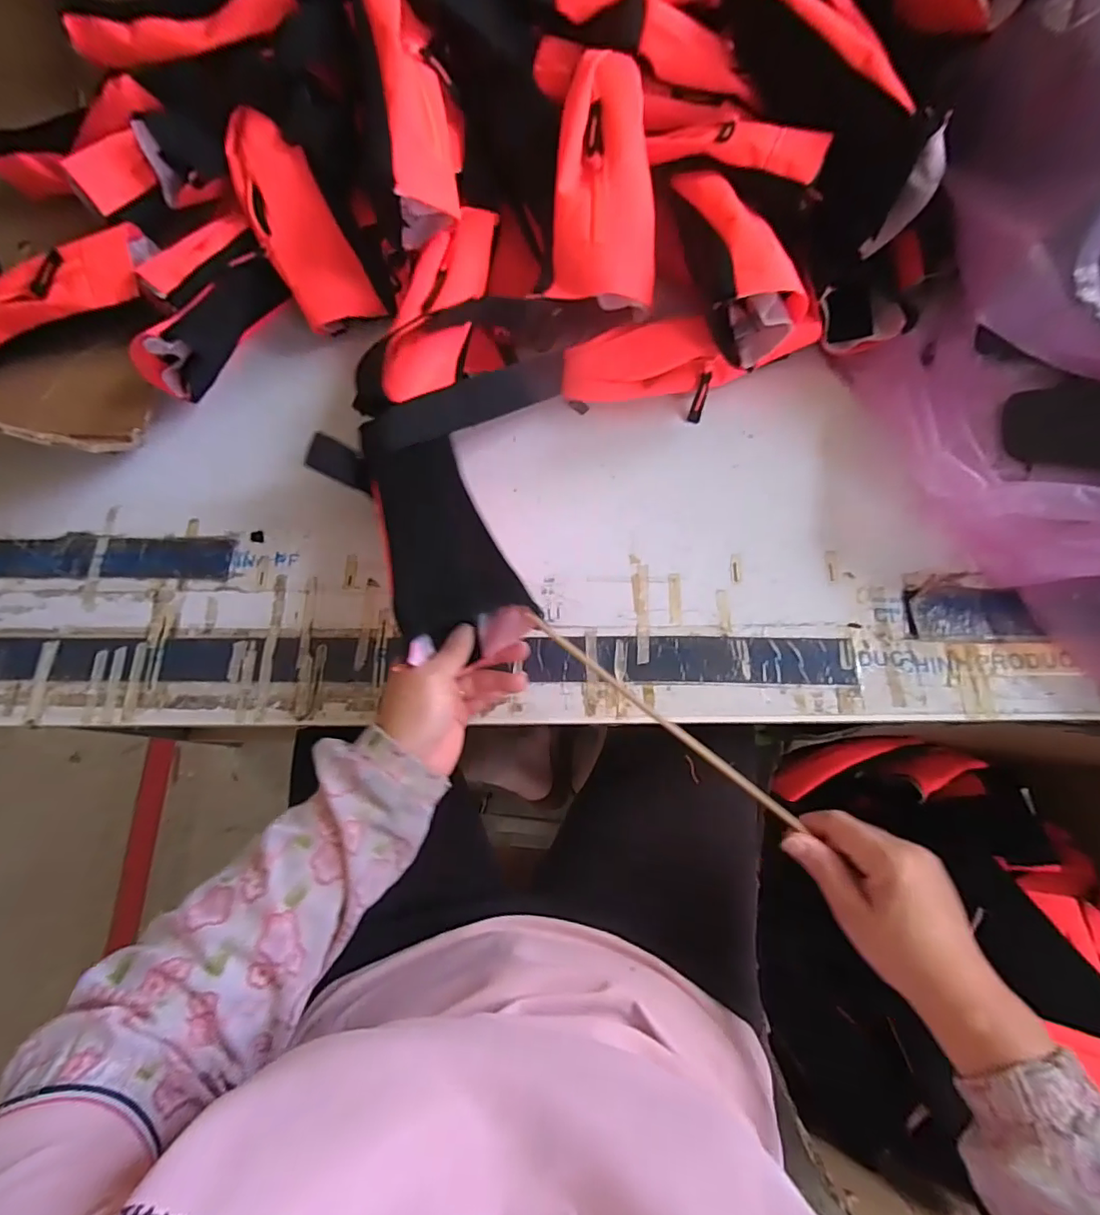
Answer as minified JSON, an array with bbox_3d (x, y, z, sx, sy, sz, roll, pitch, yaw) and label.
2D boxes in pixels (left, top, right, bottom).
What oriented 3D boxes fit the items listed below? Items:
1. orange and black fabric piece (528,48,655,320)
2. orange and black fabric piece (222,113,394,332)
[{"bbox_3d":[0.043,-0.370,0.479,0.092,0.042,0.217,-1,88,2],"label":"orange and black fabric piece"},{"bbox_3d":[-0.245,-0.374,0.538,0.078,0.046,0.196,-28,102,-5],"label":"orange and black fabric piece"}]

